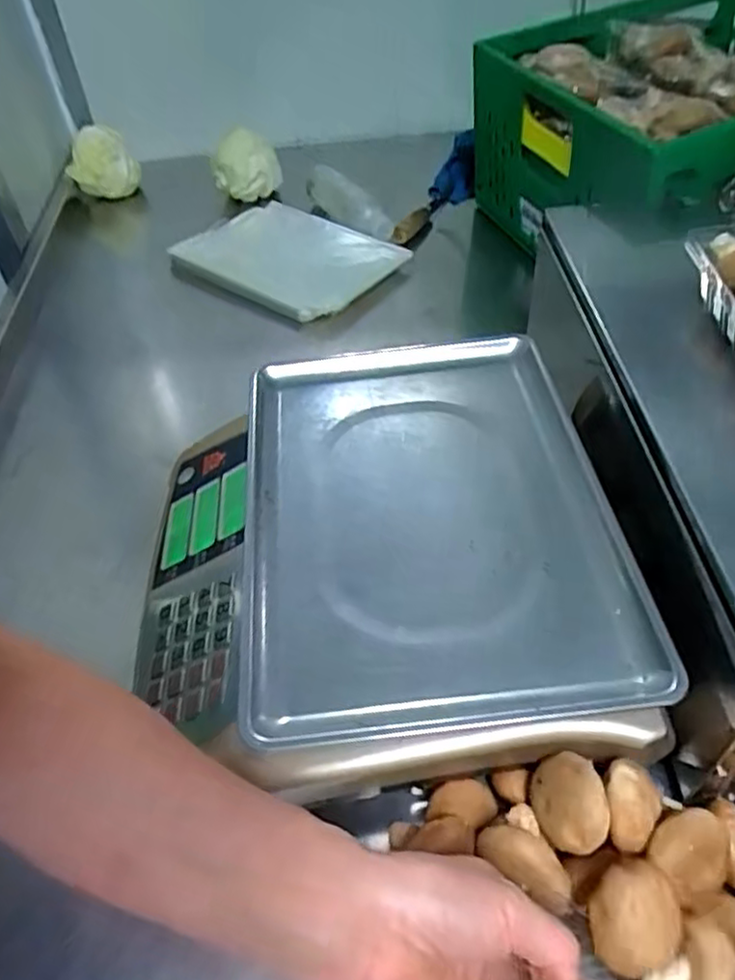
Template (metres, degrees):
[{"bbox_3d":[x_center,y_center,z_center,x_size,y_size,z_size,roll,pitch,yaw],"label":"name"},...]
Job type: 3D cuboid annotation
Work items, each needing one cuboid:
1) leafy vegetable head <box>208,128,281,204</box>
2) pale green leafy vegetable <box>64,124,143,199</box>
[{"bbox_3d":[-0.163,-0.433,0.912,0.091,0.089,0.075,-13,47,-7],"label":"leafy vegetable head"},{"bbox_3d":[-0.371,-0.454,0.939,0.095,0.071,0.094,-17,48,-10],"label":"pale green leafy vegetable"}]

